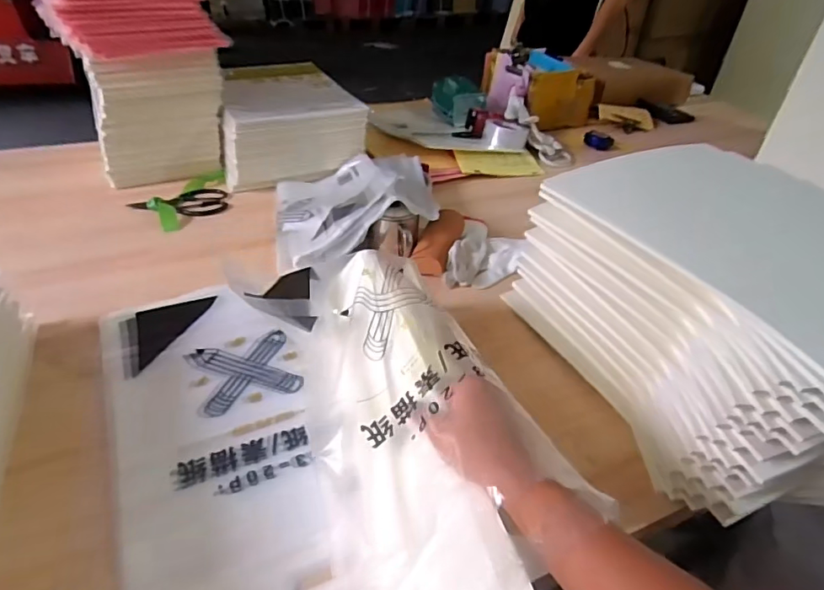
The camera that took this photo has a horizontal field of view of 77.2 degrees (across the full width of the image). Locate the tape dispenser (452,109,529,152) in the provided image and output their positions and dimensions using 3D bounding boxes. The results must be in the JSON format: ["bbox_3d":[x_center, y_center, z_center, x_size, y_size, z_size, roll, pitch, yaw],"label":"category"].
[{"bbox_3d":[0.195,-0.395,1.266,0.166,0.055,0.104,19,41,18],"label":"tape dispenser"}]

